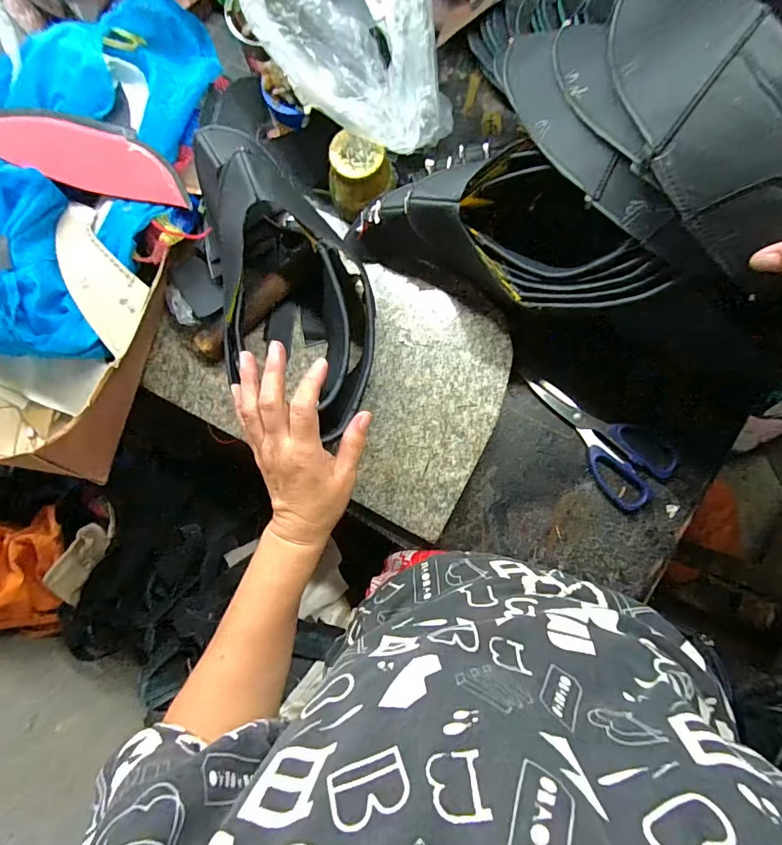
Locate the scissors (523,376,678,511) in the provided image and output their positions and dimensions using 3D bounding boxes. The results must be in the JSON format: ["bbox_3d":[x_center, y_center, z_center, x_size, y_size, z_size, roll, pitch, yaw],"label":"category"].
[{"bbox_3d":[0.222,0.011,0.466,0.171,0.020,0.082,44,91,5],"label":"scissors"}]

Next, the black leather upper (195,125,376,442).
[{"bbox_3d":[-0.101,-0.133,0.414,0.143,0.069,0.295,-26,94,2],"label":"black leather upper"}]

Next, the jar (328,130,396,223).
[{"bbox_3d":[-0.033,-0.253,0.447,0.063,0.055,0.058,0,87,4],"label":"jar"}]

